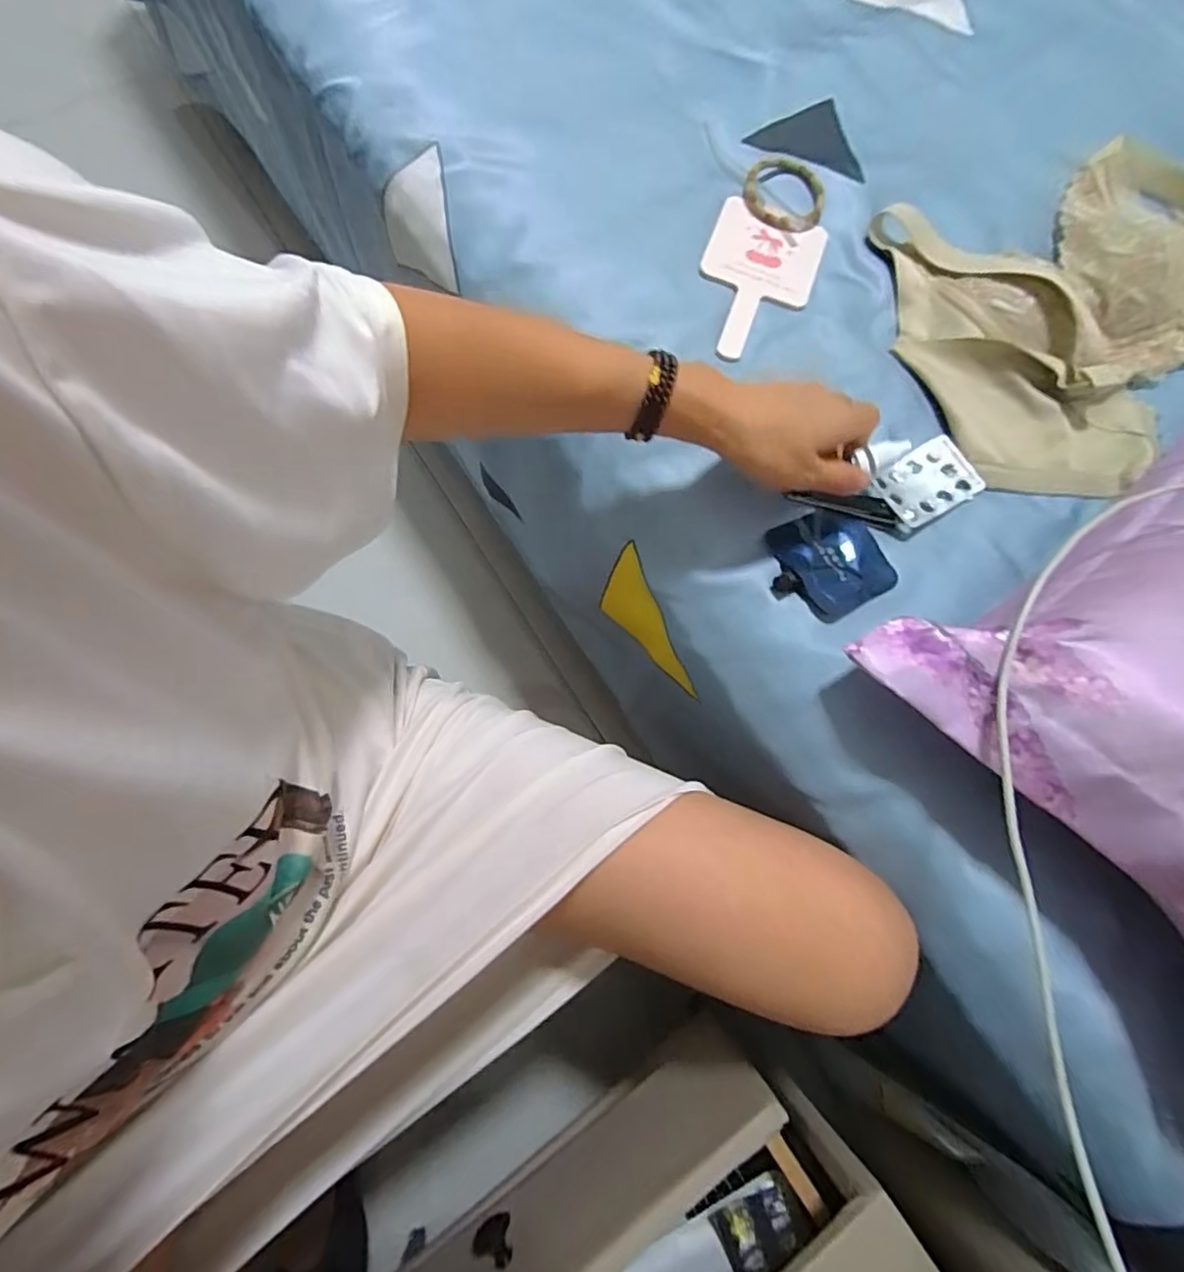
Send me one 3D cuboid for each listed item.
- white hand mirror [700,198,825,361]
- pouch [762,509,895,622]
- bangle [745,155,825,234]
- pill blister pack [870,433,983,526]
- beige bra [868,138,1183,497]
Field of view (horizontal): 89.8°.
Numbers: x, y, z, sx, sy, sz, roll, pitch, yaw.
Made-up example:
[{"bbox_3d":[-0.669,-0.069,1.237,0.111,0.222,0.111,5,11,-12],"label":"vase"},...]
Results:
[{"bbox_3d":[0.126,-0.275,0.461,0.087,0.006,0.147,20,74,2],"label":"white hand mirror"},{"bbox_3d":[0.160,-0.050,0.400,0.085,0.012,0.074,-22,77,-9],"label":"pouch"},{"bbox_3d":[0.155,-0.364,0.484,0.063,0.013,0.074,-3,75,-5],"label":"bangle"},{"bbox_3d":[0.238,-0.109,0.423,0.076,0.010,0.048,-30,77,-10],"label":"pill blister pack"},{"bbox_3d":[0.404,-0.263,0.457,0.340,0.043,0.256,-21,77,-9],"label":"beige bra"}]

